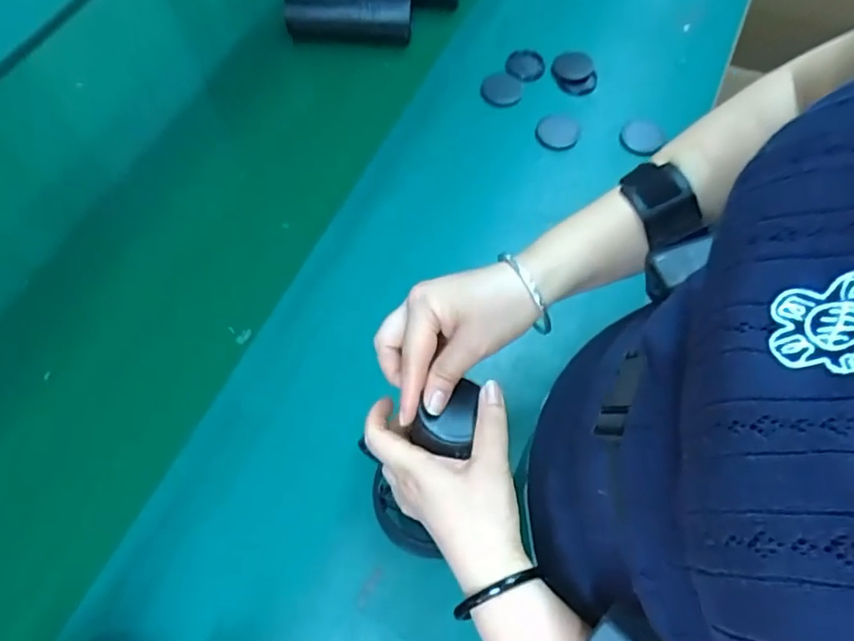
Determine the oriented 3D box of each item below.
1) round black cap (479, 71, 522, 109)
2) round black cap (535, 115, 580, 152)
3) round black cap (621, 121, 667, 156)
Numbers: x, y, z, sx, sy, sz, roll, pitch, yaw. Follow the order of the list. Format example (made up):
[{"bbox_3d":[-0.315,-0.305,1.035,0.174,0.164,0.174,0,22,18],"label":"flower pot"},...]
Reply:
[{"bbox_3d":[0.093,-0.288,0.714,0.051,0.010,0.052,1,65,-2],"label":"round black cap"},{"bbox_3d":[0.159,-0.229,0.694,0.055,0.004,0.054,1,65,-2],"label":"round black cap"},{"bbox_3d":[0.262,-0.222,0.693,0.055,0.005,0.049,-11,66,-8],"label":"round black cap"}]

